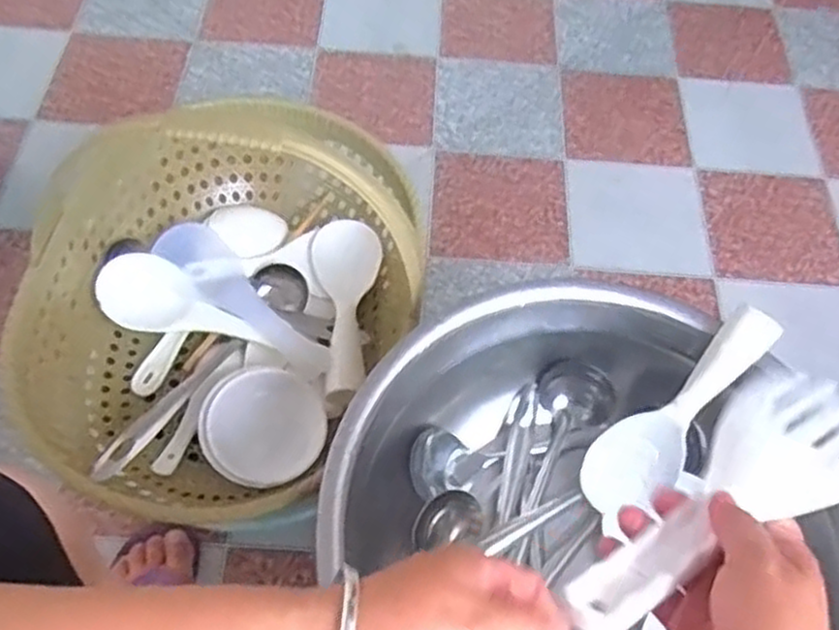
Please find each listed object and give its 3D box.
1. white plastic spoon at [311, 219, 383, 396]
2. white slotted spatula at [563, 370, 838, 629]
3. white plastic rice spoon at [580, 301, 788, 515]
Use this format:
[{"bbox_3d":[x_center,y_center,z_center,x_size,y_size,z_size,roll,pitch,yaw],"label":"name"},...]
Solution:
[{"bbox_3d":[-0.073,-0.015,0.696,0.064,0.023,0.190,4,60,-1],"label":"white plastic spoon"},{"bbox_3d":[0.172,0.095,0.395,0.244,0.034,0.080,-26,66,-28],"label":"white slotted spatula"},{"bbox_3d":[0.197,0.074,0.565,0.059,0.018,0.188,41,100,17],"label":"white plastic rice spoon"}]

